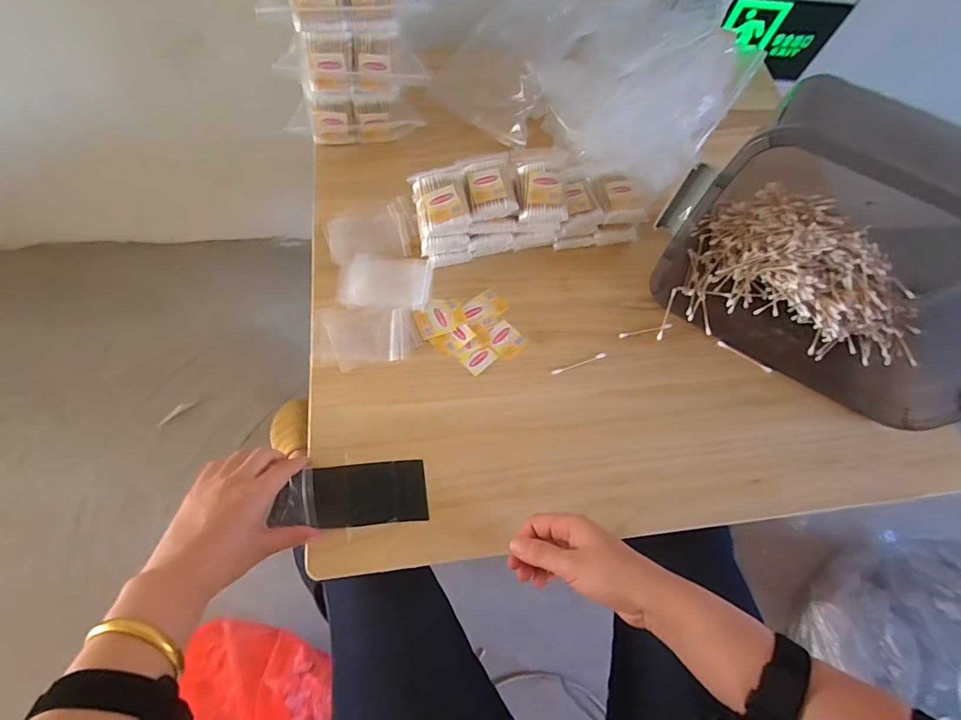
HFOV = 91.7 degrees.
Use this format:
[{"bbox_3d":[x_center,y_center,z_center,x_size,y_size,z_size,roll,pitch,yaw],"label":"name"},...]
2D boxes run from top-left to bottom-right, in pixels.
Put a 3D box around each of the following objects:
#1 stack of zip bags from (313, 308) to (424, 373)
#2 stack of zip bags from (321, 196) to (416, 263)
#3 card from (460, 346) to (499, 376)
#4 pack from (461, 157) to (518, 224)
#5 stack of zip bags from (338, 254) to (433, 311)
[{"bbox_3d":[-0.133,-0.026,0.553,0.119,0.009,0.076,1,66,-7],"label":"stack of zip bags"},{"bbox_3d":[-0.144,-0.168,0.616,0.113,0.007,0.092,-15,69,-13],"label":"stack of zip bags"},{"bbox_3d":[0.000,-0.001,0.559,0.039,0.004,0.026,-36,75,-20],"label":"card"},{"bbox_3d":[0.012,-0.209,0.565,0.060,0.015,0.077,-7,67,-10],"label":"pack"},{"bbox_3d":[-0.116,-0.097,0.578,0.108,0.009,0.072,7,65,-4],"label":"stack of zip bags"}]

